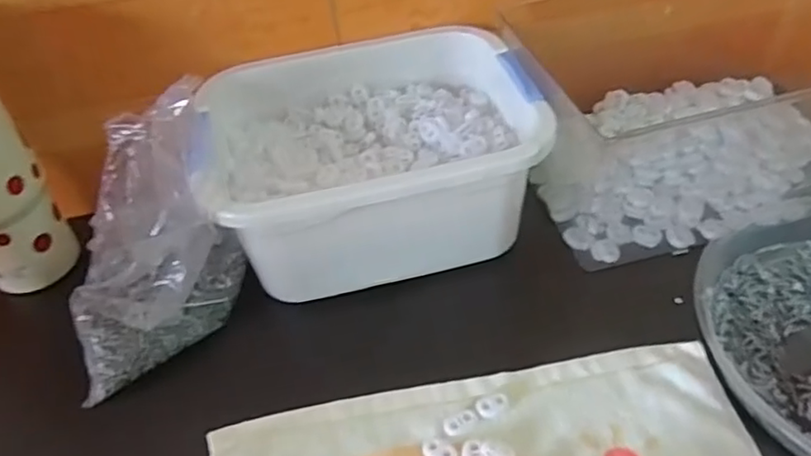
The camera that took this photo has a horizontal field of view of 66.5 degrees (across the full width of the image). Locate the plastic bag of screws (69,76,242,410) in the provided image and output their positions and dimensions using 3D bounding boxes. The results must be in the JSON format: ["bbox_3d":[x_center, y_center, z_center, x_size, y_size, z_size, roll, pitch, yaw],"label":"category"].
[{"bbox_3d":[-0.189,0.010,0.441,0.140,0.146,0.110,-25,48,-17],"label":"plastic bag of screws"}]

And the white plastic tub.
[{"bbox_3d":[-0.029,-0.056,0.498,0.242,0.113,0.191,-13,46,-6],"label":"white plastic tub"}]

